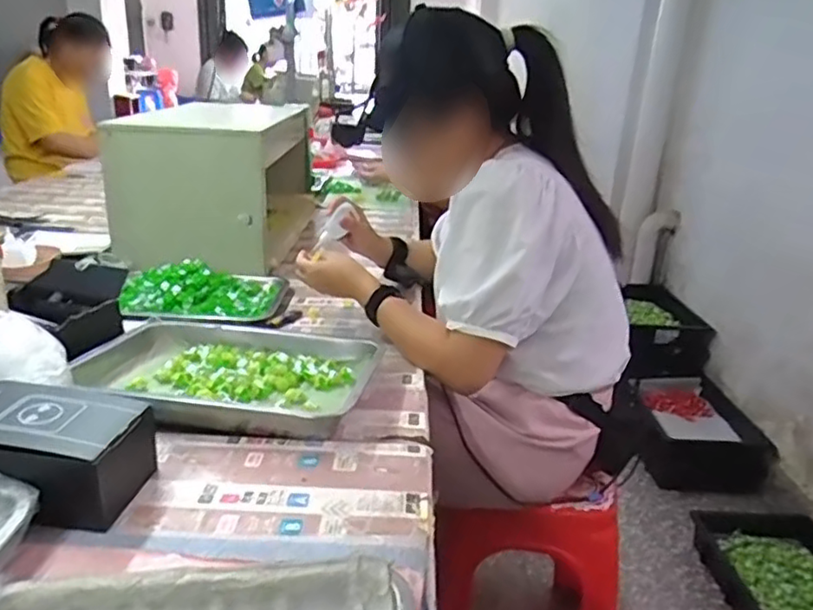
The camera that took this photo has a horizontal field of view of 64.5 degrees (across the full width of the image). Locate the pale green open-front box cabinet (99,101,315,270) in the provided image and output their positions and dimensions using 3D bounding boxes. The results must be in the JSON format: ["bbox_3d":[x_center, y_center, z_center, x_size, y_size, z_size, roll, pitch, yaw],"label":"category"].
[{"bbox_3d":[-0.376,-0.281,1.362,0.284,0.236,0.559,5,21,3],"label":"pale green open-front box cabinet"}]

